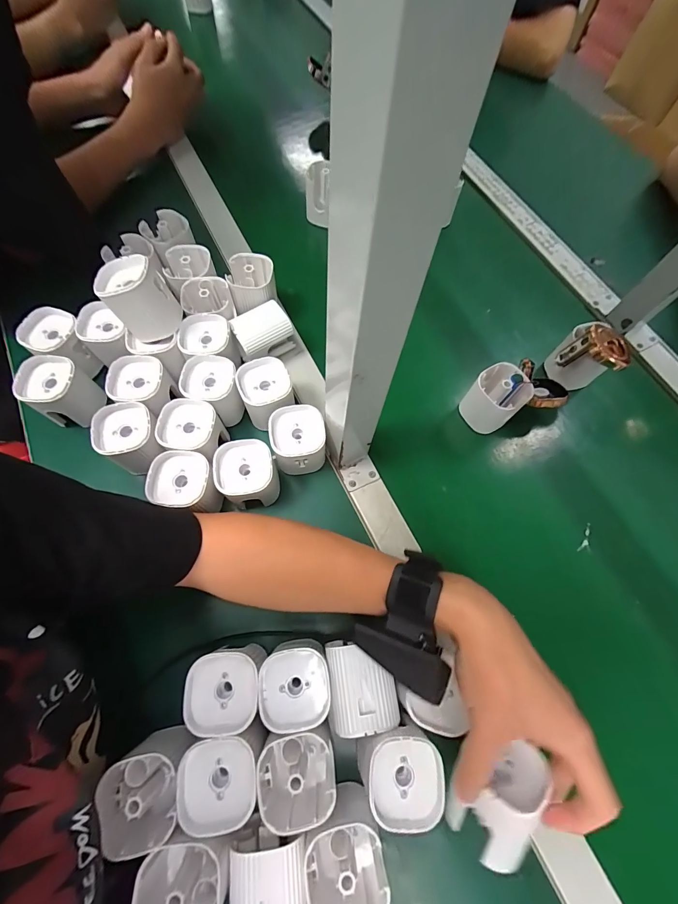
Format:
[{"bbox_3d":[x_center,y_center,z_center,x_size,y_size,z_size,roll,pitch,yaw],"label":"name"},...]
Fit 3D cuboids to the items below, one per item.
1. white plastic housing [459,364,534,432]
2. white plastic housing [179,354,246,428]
[{"bbox_3d":[0.180,-0.061,0.418,0.055,0.062,0.054,-41,76,-16],"label":"white plastic housing"},{"bbox_3d":[-0.138,-0.066,0.400,0.057,0.057,0.064,-13,70,-8],"label":"white plastic housing"}]

